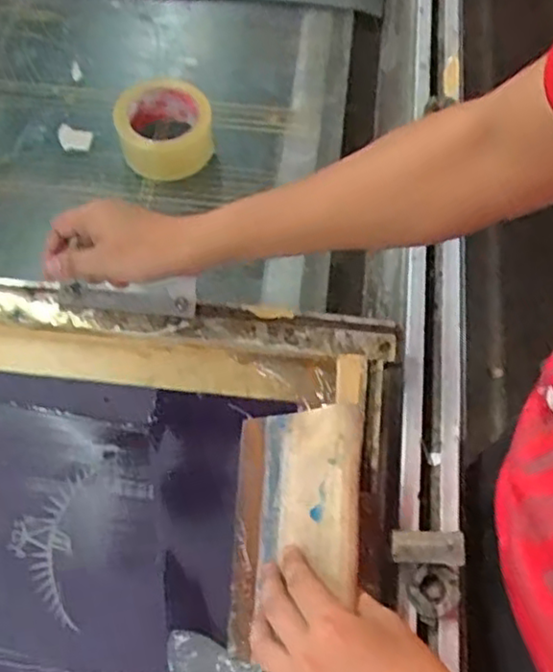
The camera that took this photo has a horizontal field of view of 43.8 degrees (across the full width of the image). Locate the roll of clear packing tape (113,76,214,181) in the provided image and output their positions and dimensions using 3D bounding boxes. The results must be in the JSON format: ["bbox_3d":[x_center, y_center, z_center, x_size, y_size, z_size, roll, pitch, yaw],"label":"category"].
[{"bbox_3d":[-0.121,-0.231,0.754,0.102,0.054,0.107,-6,63,-4],"label":"roll of clear packing tape"}]

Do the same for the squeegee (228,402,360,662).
[{"bbox_3d":[0.015,0.131,0.522,0.027,0.133,0.146,19,57,-37],"label":"squeegee"}]

